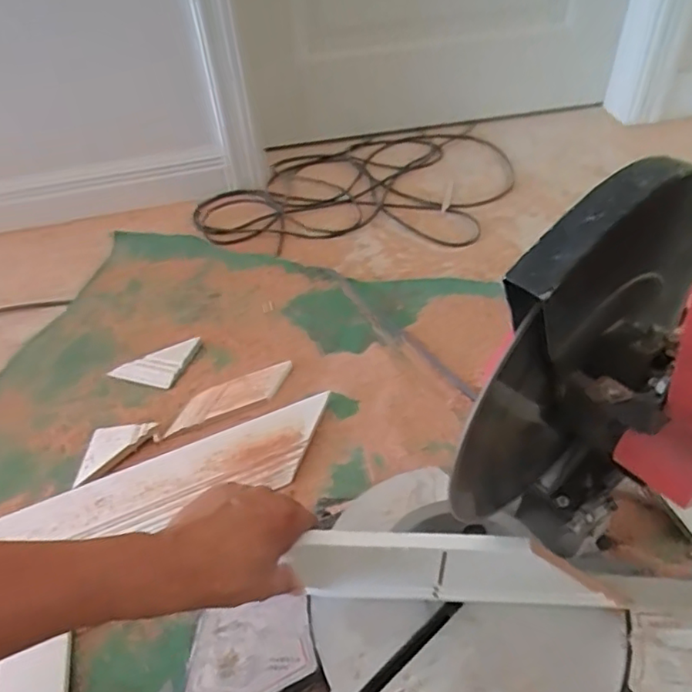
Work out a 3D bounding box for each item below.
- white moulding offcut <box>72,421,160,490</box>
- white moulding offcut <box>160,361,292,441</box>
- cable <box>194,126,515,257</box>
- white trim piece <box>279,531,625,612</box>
[{"bbox_3d":[-0.295,0.124,0.738,0.054,0.020,0.109,33,56,31],"label":"white moulding offcut"},{"bbox_3d":[-0.154,0.069,0.784,0.178,0.016,0.060,-20,47,-14],"label":"white moulding offcut"},{"bbox_3d":[0.039,-0.287,1.124,0.616,0.019,0.393,-14,46,-9],"label":"cable"},{"bbox_3d":[0.085,0.184,0.473,0.249,0.113,0.017,6,46,-1],"label":"white trim piece"}]

